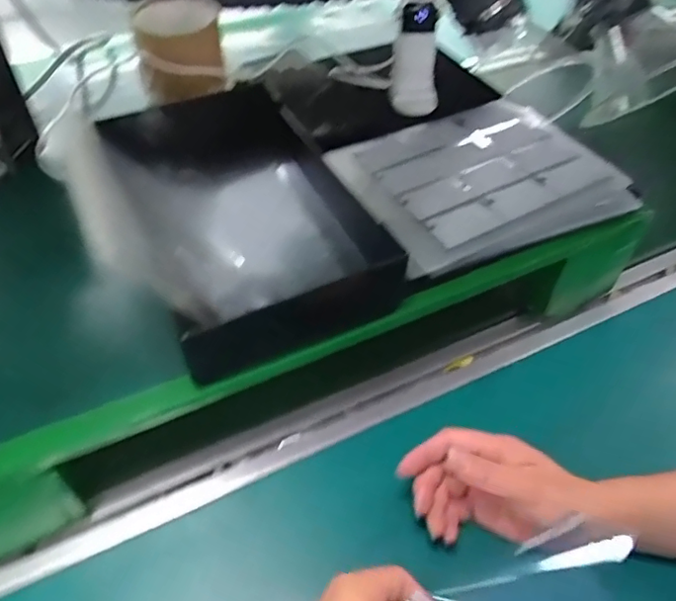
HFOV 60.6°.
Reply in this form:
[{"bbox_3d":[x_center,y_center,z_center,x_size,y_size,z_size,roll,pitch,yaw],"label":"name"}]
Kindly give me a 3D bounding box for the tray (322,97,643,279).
[{"bbox_3d":[0.116,-0.108,0.491,0.207,0.022,0.165,-21,53,-19],"label":"tray"}]

